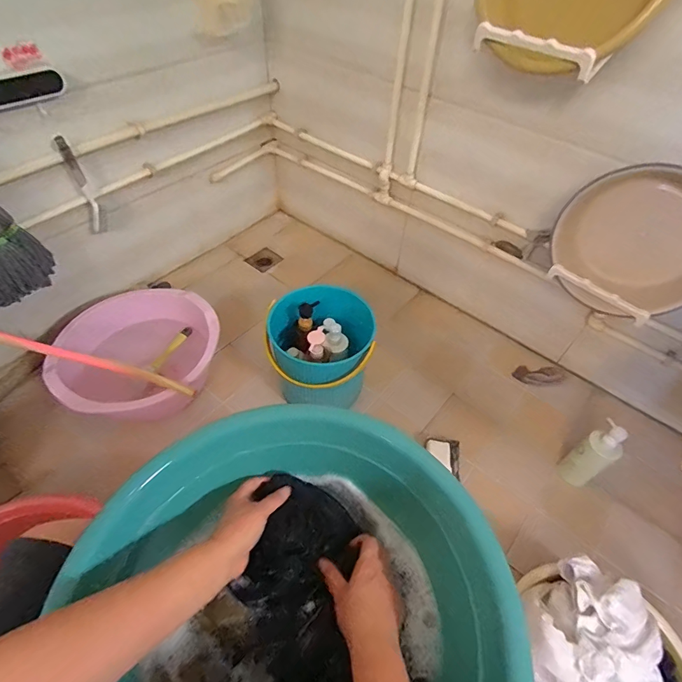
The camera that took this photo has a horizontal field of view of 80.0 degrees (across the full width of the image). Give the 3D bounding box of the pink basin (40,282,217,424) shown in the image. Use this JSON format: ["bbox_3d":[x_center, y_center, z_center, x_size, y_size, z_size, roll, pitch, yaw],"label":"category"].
[{"bbox_3d":[-0.506,0.049,1.065,0.364,0.215,0.361,1,51,-1],"label":"pink basin"}]

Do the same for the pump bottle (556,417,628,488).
[{"bbox_3d":[0.576,0.264,0.932,0.063,0.189,0.071,-27,57,-22],"label":"pump bottle"}]

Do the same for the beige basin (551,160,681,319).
[{"bbox_3d":[0.575,-0.190,0.797,0.114,0.278,0.287,-20,52,-34],"label":"beige basin"}]

